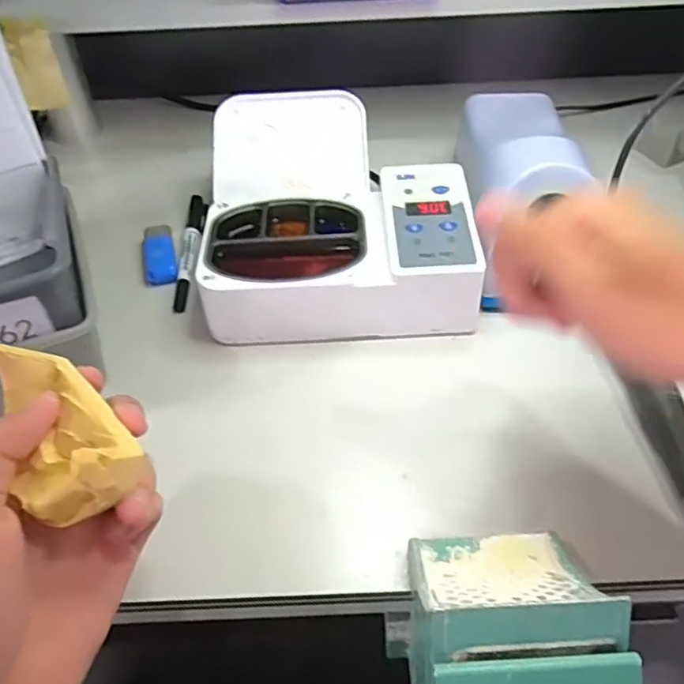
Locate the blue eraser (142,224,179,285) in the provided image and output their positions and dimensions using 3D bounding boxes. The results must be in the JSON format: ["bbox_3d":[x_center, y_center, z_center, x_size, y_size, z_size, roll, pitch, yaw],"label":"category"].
[{"bbox_3d":[-0.146,-0.071,0.485,0.025,0.009,0.067,-13,47,-9],"label":"blue eraser"}]

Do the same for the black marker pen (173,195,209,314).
[{"bbox_3d":[-0.123,-0.076,0.491,0.016,0.010,0.138,-3,46,1],"label":"black marker pen"}]

